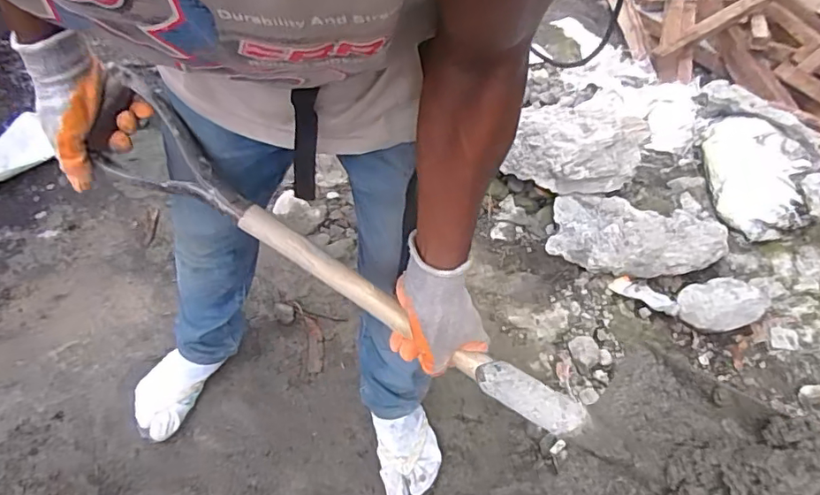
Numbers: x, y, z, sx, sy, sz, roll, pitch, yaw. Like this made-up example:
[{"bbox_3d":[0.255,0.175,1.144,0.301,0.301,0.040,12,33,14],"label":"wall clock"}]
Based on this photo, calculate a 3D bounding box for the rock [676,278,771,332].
[{"bbox_3d":[0.664,0.119,1.128,0.184,0.095,0.103,-5,55,-8],"label":"rock"}]

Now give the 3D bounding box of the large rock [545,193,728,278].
[{"bbox_3d":[0.518,-0.029,1.237,0.397,0.071,0.203,1,54,-4],"label":"large rock"}]

